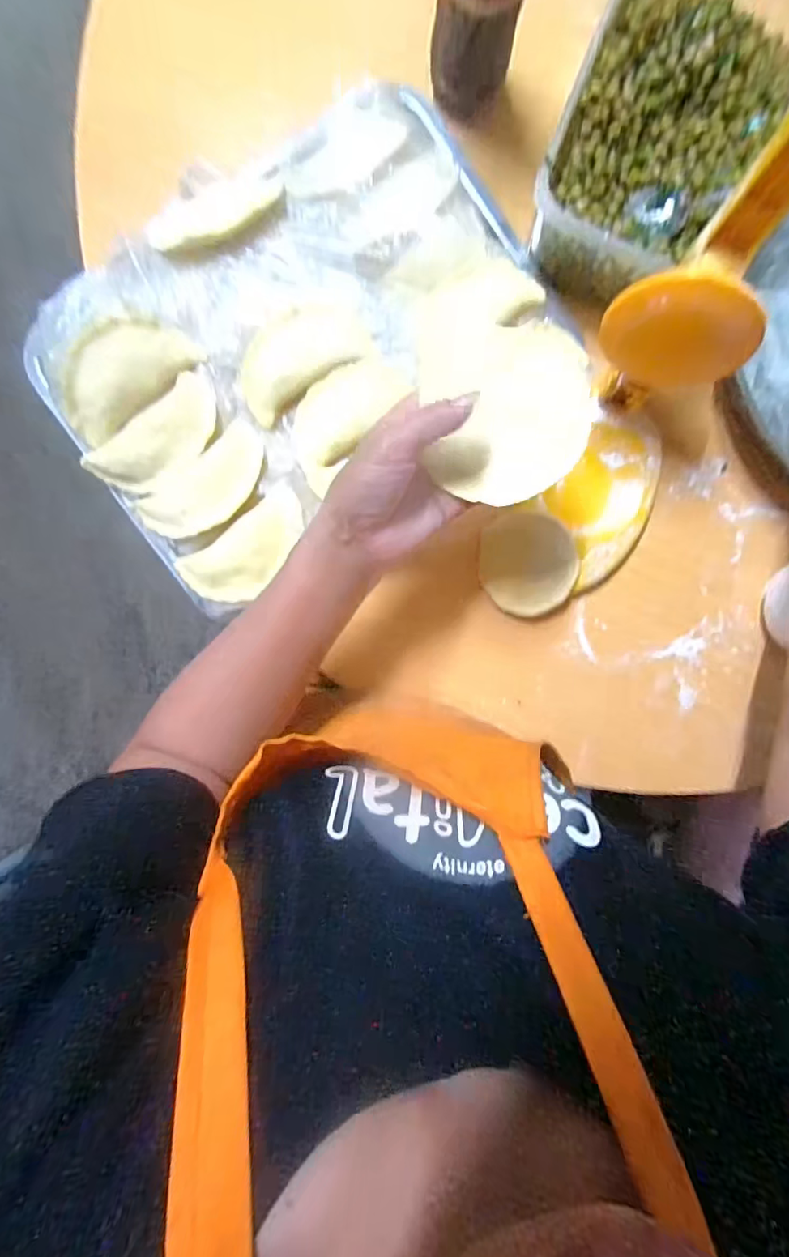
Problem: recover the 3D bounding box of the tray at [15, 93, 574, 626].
[{"bbox_3d":[-0.080,-0.232,0.413,0.389,0.040,0.252,-43,94,1],"label":"tray"}]

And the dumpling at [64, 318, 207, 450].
[{"bbox_3d":[-0.207,-0.194,0.396,0.110,0.019,0.058,-36,94,0],"label":"dumpling"}]

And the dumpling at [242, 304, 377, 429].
[{"bbox_3d":[-0.073,-0.212,0.406,0.108,0.019,0.051,-36,94,0],"label":"dumpling"}]

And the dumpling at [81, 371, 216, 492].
[{"bbox_3d":[-0.182,-0.145,0.408,0.109,0.018,0.054,-40,94,1],"label":"dumpling"}]

